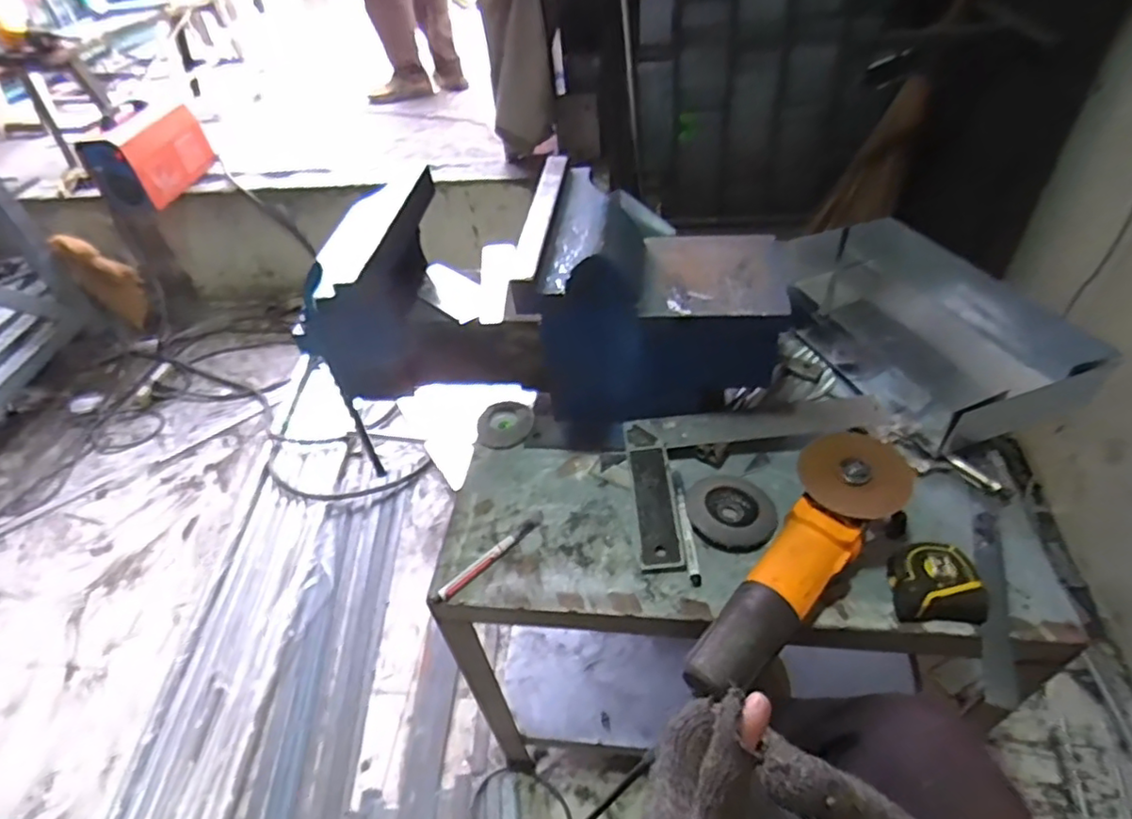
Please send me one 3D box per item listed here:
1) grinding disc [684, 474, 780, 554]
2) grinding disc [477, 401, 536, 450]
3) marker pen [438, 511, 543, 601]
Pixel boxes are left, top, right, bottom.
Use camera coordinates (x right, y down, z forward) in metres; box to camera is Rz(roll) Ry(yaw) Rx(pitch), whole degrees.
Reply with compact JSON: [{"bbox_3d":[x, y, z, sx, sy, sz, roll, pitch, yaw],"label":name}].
[{"bbox_3d":[0.179,0.106,0.678,0.095,0.021,0.101,-3,45,3],"label":"grinding disc"},{"bbox_3d":[-0.076,0.017,0.799,0.071,0.015,0.068,-3,45,3],"label":"grinding disc"},{"bbox_3d":[-0.076,0.153,0.666,0.137,0.008,0.012,-37,53,-27],"label":"marker pen"}]

